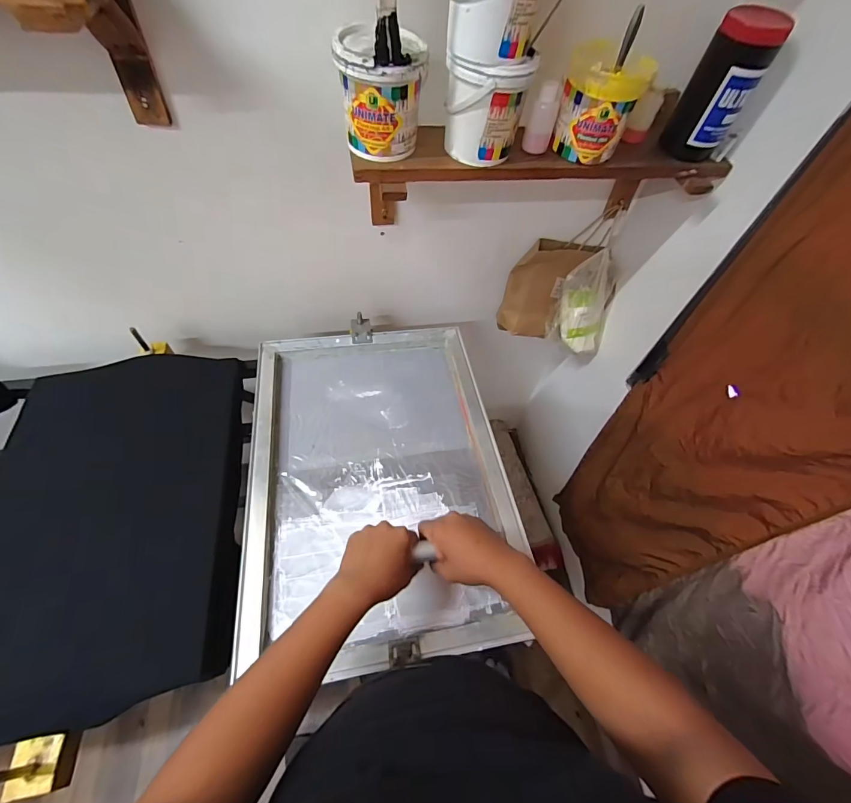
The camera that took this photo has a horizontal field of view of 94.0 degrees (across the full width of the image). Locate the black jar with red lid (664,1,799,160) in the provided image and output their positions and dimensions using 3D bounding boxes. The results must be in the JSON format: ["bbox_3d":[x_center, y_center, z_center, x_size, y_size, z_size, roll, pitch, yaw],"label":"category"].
[{"bbox_3d":[0.462,-0.491,0.624,0.096,0.177,0.093,31,60,16],"label":"black jar with red lid"}]

